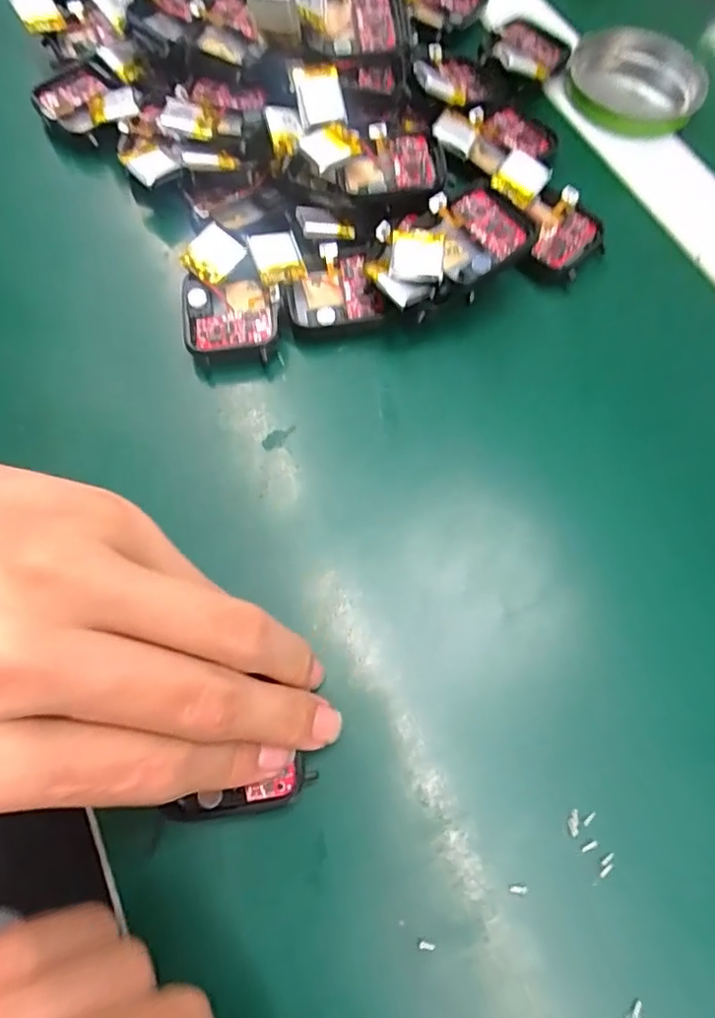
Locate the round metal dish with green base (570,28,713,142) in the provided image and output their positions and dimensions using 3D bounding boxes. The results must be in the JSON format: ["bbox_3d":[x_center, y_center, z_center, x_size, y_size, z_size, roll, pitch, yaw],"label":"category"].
[{"bbox_3d":[0.139,-0.210,0.287,0.062,0.026,0.052,9,69,2],"label":"round metal dish with green base"}]

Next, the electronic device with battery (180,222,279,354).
[{"bbox_3d":[-0.052,-0.086,0.225,0.037,0.014,0.049,-7,69,-4],"label":"electronic device with battery"}]

